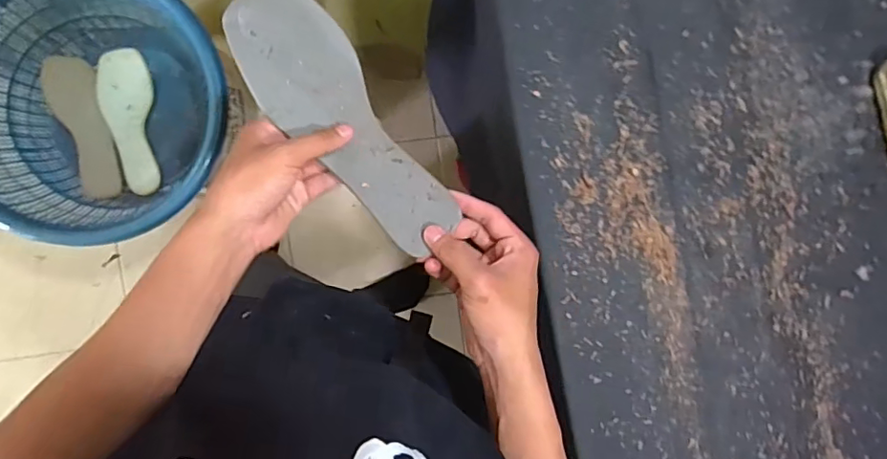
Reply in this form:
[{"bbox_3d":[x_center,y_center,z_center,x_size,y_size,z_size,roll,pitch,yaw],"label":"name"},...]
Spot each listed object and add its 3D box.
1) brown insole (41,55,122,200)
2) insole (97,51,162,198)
[{"bbox_3d":[-0.602,-0.167,0.911,0.079,0.022,0.233,-13,93,-7],"label":"brown insole"},{"bbox_3d":[-0.535,-0.181,0.929,0.081,0.019,0.238,-4,92,-18],"label":"insole"}]

